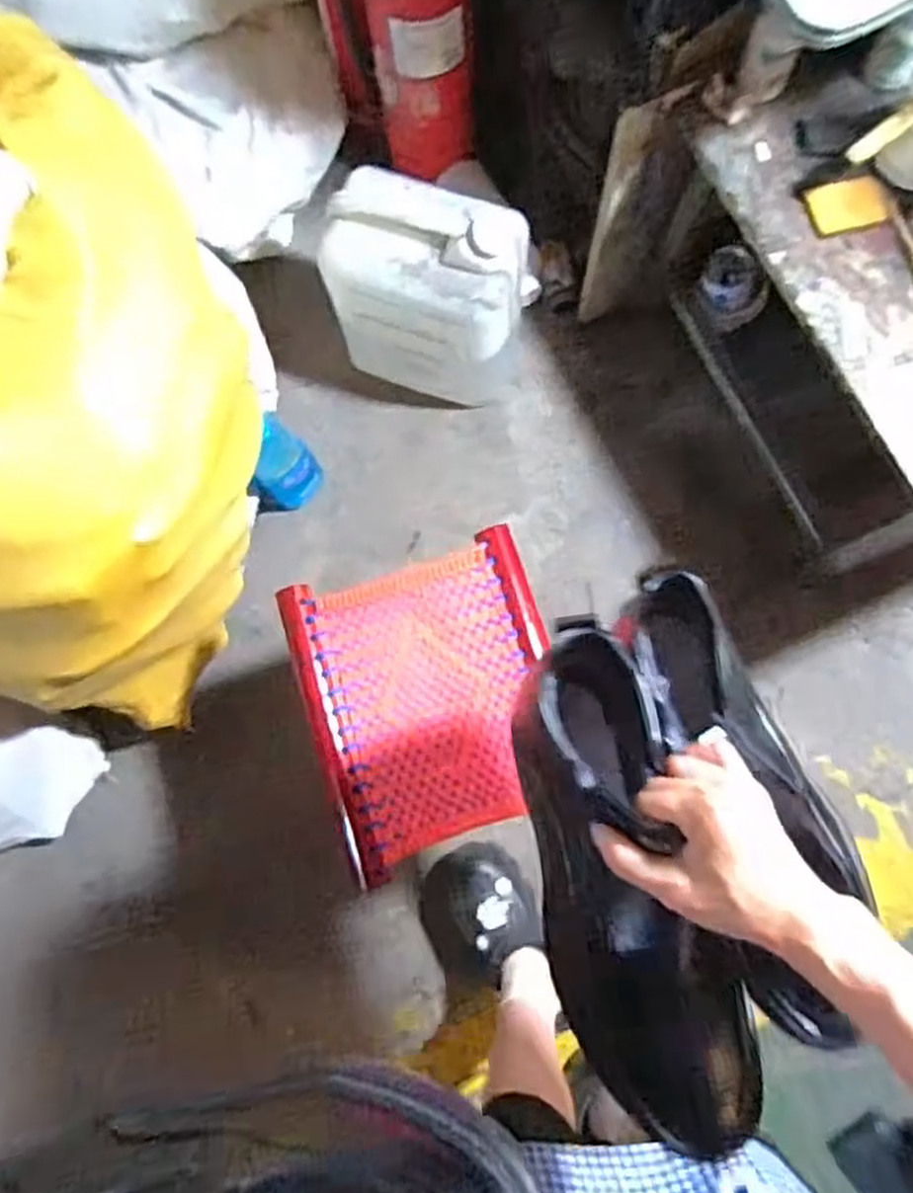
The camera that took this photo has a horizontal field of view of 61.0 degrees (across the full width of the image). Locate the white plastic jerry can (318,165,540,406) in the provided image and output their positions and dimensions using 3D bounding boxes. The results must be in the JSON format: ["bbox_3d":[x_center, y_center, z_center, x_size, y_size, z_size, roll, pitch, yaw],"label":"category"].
[{"bbox_3d":[-0.032,-0.396,1.013,0.240,0.304,0.168,17,81,2],"label":"white plastic jerry can"}]

